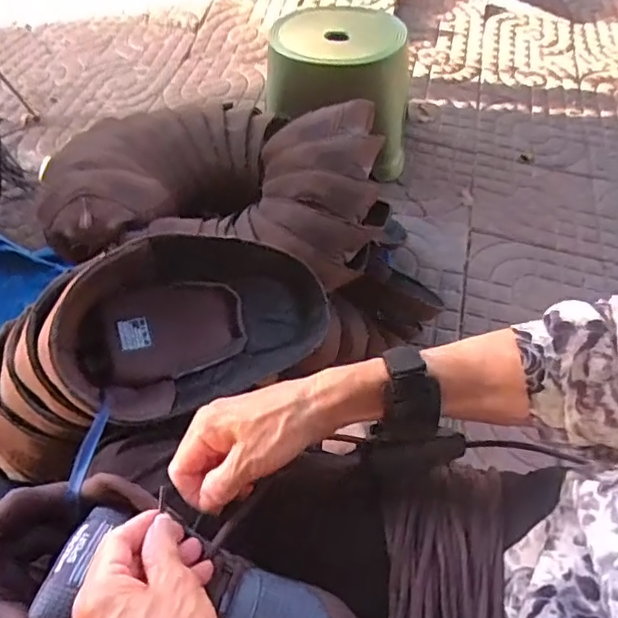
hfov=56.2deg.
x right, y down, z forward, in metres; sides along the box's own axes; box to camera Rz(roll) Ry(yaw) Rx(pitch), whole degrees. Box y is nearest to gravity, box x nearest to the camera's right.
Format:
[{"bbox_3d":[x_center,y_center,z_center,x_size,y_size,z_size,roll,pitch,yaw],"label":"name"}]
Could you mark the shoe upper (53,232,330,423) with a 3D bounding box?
[{"bbox_3d":[-0.099,0.009,0.508,0.233,0.100,0.119,-5,52,-5],"label":"shoe upper"}]

